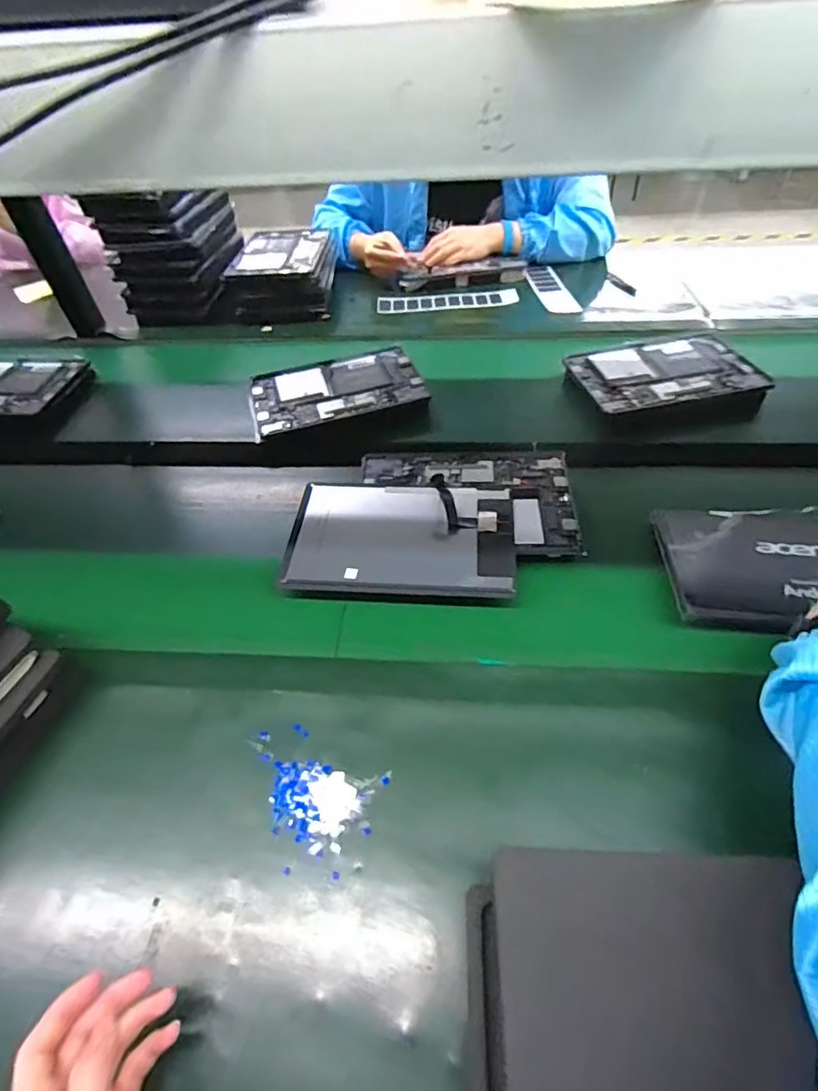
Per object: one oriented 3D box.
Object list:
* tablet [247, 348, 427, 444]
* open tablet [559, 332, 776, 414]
[{"bbox_3d":[-0.114,-0.245,0.836,0.256,0.013,0.164,-12,51,-7],"label":"tablet"},{"bbox_3d":[0.379,-0.263,0.814,0.250,0.010,0.162,-11,48,-6],"label":"open tablet"}]

